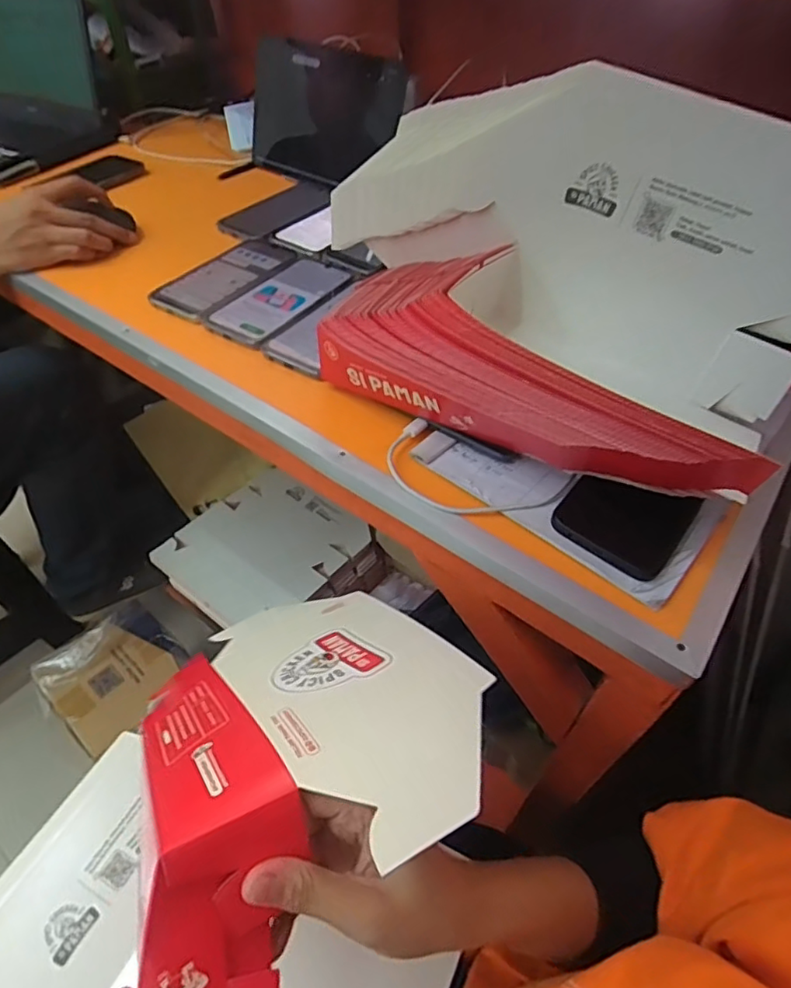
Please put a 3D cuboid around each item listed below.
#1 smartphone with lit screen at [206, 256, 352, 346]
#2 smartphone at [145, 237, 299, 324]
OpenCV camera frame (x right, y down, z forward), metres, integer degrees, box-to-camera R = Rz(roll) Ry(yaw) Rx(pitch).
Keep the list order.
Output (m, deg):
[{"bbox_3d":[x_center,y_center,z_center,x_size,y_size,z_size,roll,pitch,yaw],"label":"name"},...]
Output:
[{"bbox_3d":[-0.120,-0.215,0.623,0.082,0.008,0.179,24,52,18],"label":"smartphone with lit screen"},{"bbox_3d":[-0.187,-0.249,0.652,0.076,0.007,0.182,25,53,19],"label":"smartphone"}]

